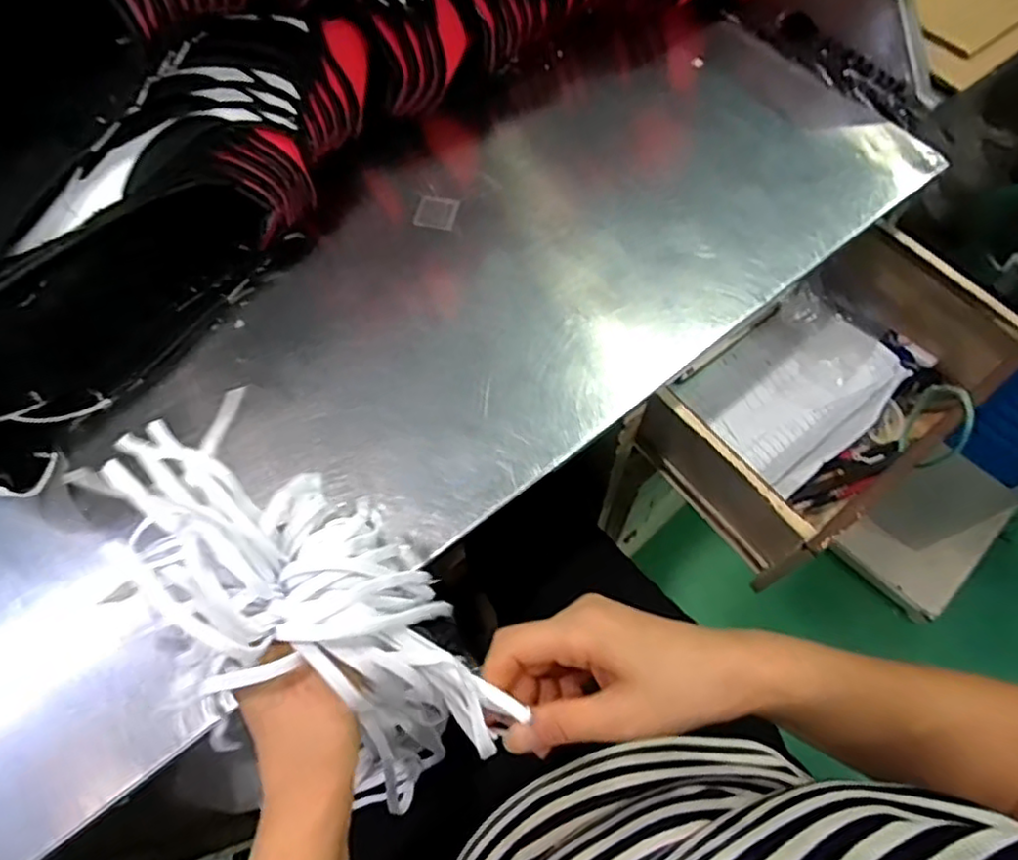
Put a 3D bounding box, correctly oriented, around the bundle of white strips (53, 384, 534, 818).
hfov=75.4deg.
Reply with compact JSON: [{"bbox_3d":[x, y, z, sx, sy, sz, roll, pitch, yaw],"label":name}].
[{"bbox_3d":[-0.096,0.077,0.311,0.216,0.056,0.092,40,72,-1],"label":"bundle of white strips"}]

